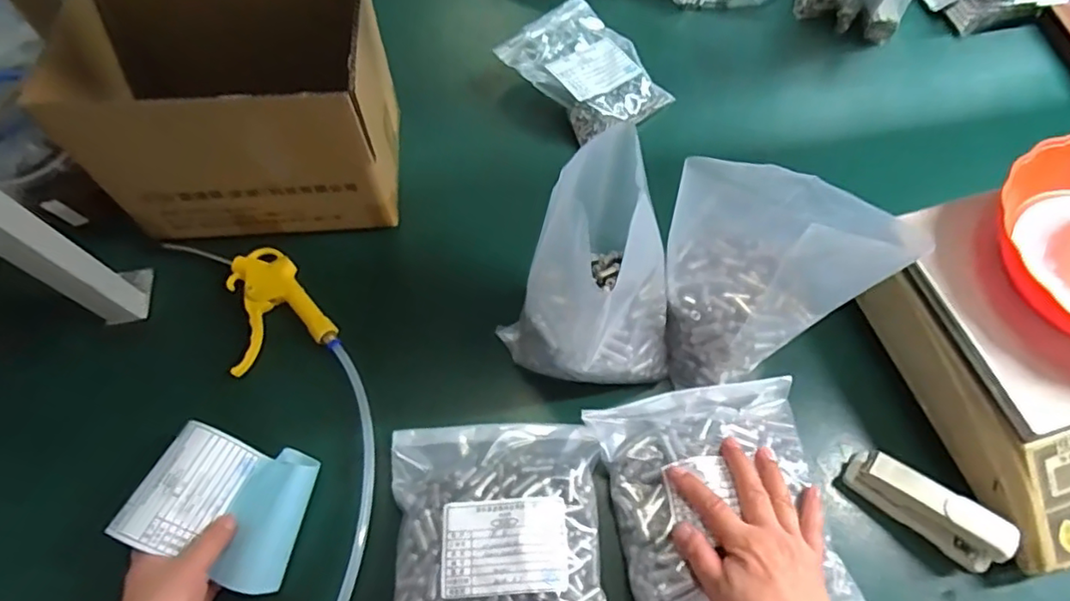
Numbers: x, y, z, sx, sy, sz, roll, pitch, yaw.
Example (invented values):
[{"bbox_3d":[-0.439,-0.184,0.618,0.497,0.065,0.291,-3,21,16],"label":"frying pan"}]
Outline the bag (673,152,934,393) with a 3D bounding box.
[{"bbox_3d":[0.196,-0.019,0.494,0.152,0.171,0.114,-9,65,-4],"label":"bag"}]

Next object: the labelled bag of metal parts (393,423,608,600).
[{"bbox_3d":[-0.029,0.195,0.474,0.172,0.048,0.200,-6,64,-2],"label":"labelled bag of metal parts"}]

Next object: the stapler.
[{"bbox_3d":[0.329,0.172,0.490,0.120,0.047,0.034,33,69,15],"label":"stapler"}]

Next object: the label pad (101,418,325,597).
[{"bbox_3d":[-0.260,0.166,0.488,0.128,0.042,0.106,14,65,7],"label":"label pad"}]

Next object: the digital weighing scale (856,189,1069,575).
[{"bbox_3d":[0.467,0.043,0.501,0.249,0.091,0.289,-16,65,-7],"label":"digital weighing scale"}]

